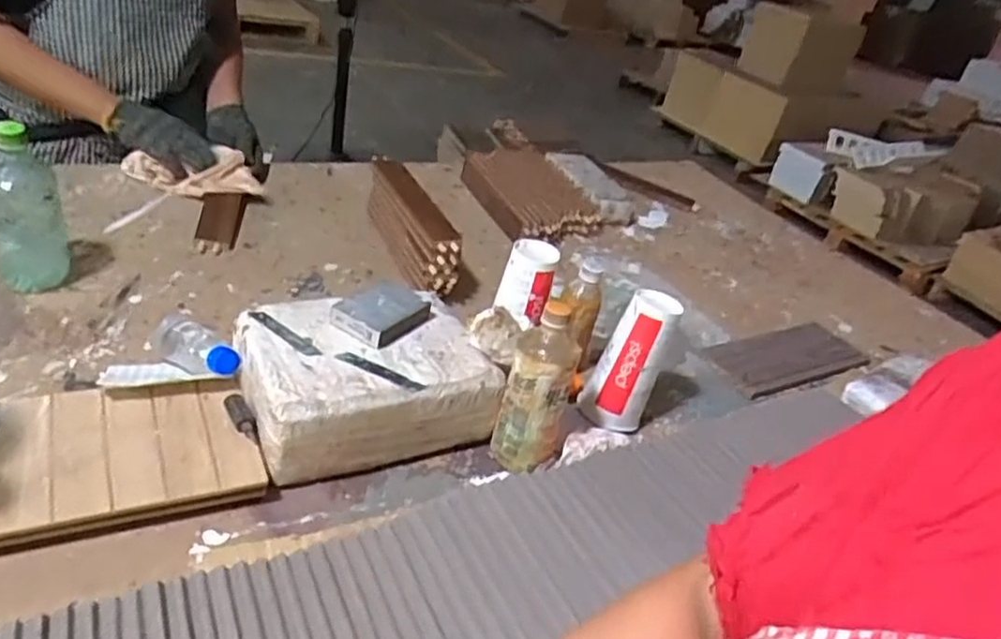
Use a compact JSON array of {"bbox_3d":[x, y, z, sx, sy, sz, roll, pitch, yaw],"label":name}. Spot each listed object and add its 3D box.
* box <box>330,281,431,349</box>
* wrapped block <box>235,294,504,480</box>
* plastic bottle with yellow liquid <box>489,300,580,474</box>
[{"bbox_3d":[-0.140,-0.008,0.846,0.076,0.031,0.108,19,34,20],"label":"box"},{"bbox_3d":[-0.153,0.065,0.822,0.264,0.110,0.181,-12,37,-27],"label":"wrapped block"},{"bbox_3d":[0.043,0.077,0.794,0.072,0.189,0.060,14,33,13],"label":"plastic bottle with yellow liquid"}]

